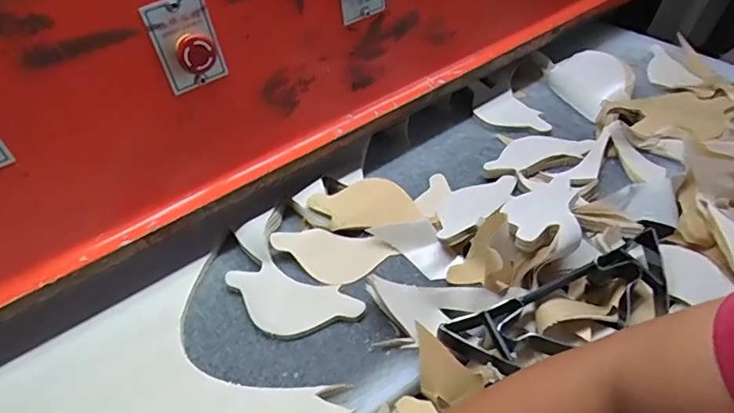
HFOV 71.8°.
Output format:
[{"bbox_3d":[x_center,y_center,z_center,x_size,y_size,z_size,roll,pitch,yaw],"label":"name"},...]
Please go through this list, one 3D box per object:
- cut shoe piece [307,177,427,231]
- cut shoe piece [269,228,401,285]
[{"bbox_3d":[-0.003,-0.008,0.652,0.137,0.018,0.069,-5,71,-3],"label":"cut shoe piece"},{"bbox_3d":[-0.043,0.050,0.624,0.134,0.031,0.073,14,46,21],"label":"cut shoe piece"}]

